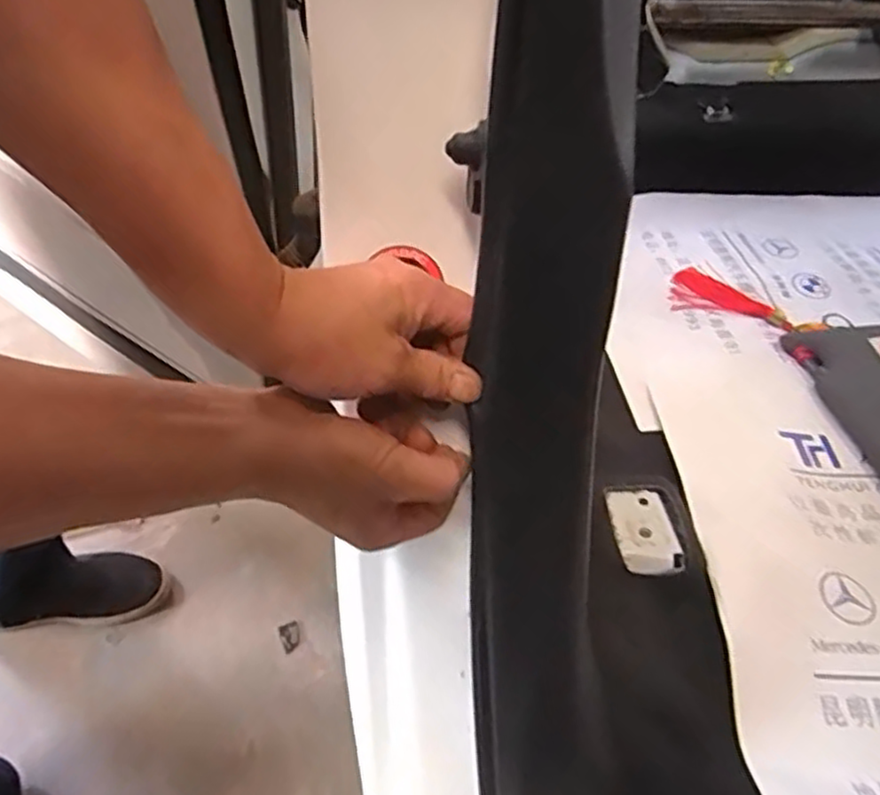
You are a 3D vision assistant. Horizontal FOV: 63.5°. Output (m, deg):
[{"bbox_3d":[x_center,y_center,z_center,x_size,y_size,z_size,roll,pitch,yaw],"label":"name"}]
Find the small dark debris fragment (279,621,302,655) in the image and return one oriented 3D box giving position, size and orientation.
[{"bbox_3d":[-0.206,0.330,0.984,0.027,0.005,0.041,-18,51,-18],"label":"small dark debris fragment"}]

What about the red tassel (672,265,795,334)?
[{"bbox_3d":[0.348,-0.121,0.855,0.135,0.016,0.087,17,49,12],"label":"red tassel"}]

